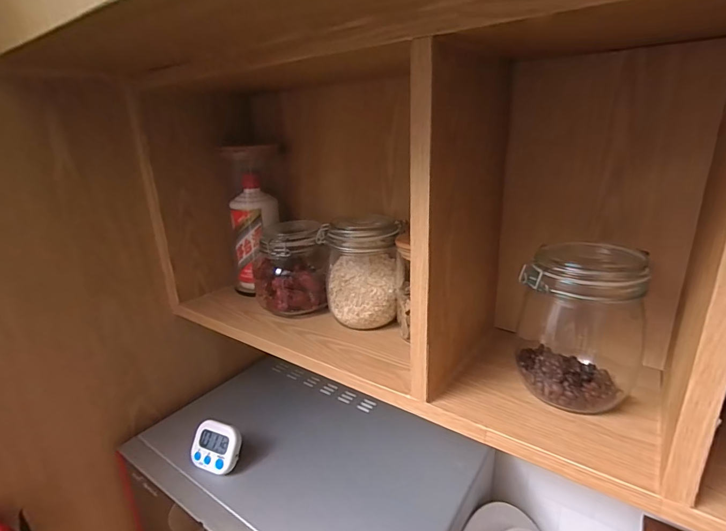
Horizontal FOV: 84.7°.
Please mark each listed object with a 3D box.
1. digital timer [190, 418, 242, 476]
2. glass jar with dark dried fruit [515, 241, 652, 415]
[{"bbox_3d":[-0.194,0.240,0.528,0.064,0.057,0.014,13,-16,17],"label":"digital timer"},{"bbox_3d":[0.203,0.053,0.379,0.101,0.145,0.099,6,20,24],"label":"glass jar with dark dried fruit"}]

